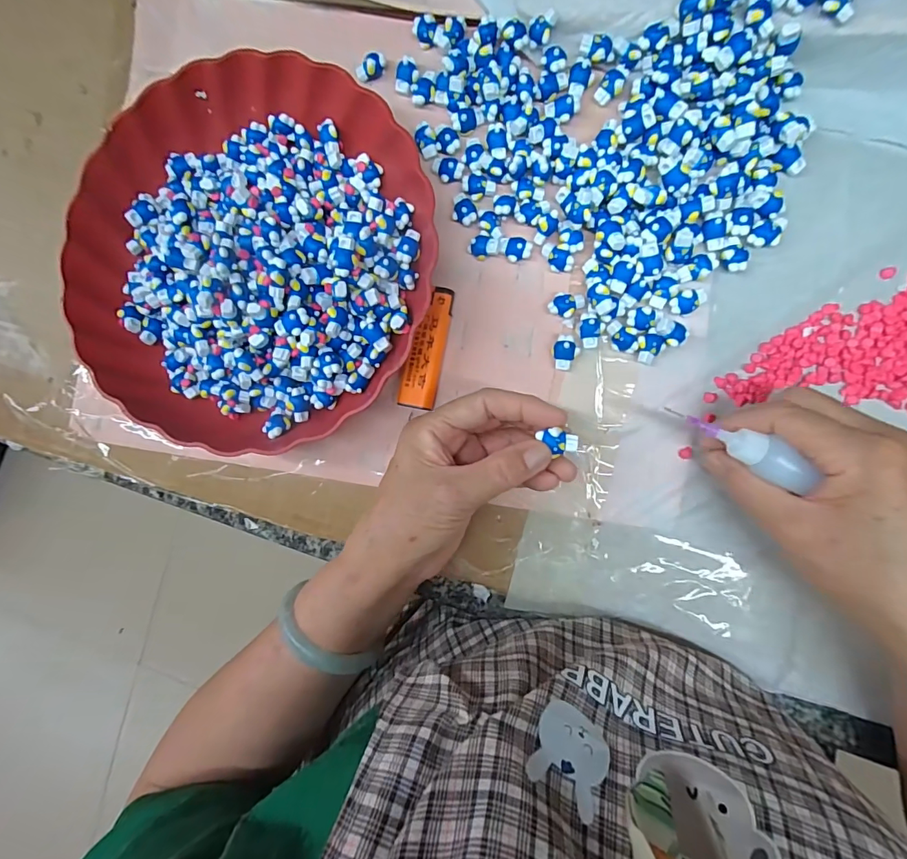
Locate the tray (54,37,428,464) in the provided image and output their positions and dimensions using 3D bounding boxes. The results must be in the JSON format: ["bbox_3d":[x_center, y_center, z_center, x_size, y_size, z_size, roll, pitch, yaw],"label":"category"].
[{"bbox_3d":[-0.135,-0.112,0.303,0.239,0.052,0.241,15,92,9],"label":"tray"}]

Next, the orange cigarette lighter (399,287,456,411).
[{"bbox_3d":[-0.018,-0.054,0.301,0.022,0.015,0.079,11,91,9],"label":"orange cigarette lighter"}]

